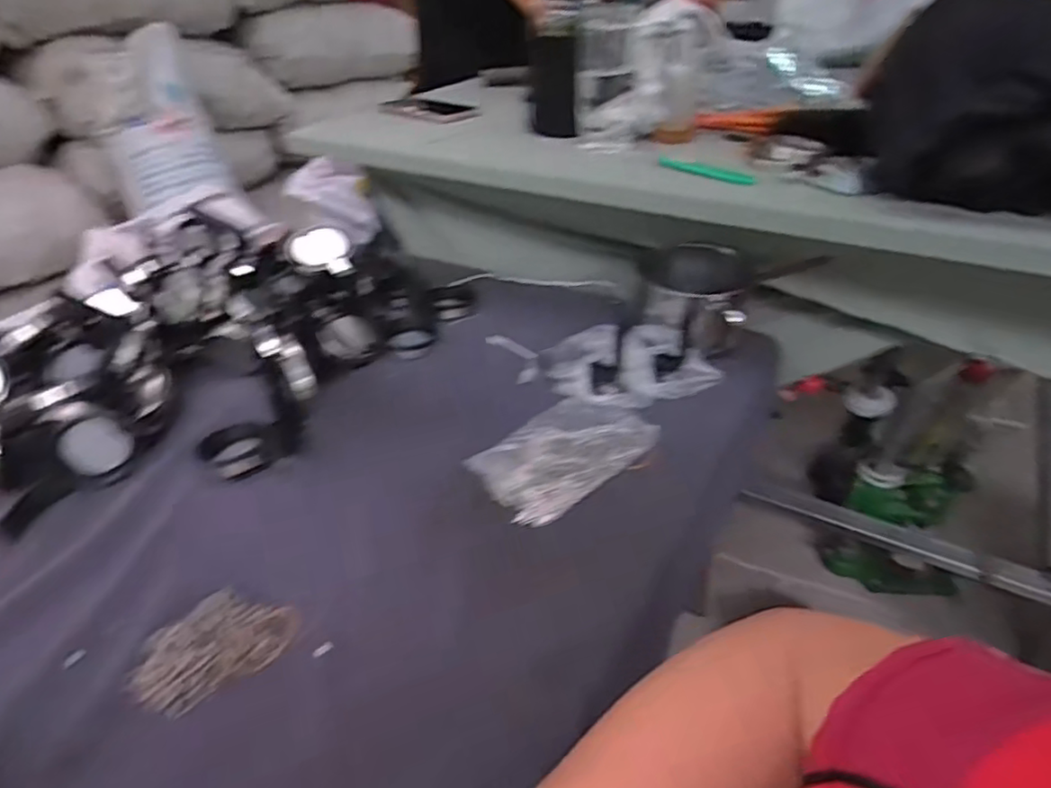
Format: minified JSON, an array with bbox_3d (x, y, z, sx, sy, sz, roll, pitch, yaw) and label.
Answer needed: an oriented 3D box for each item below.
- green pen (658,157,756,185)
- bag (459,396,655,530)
[{"bbox_3d":[0.197,-0.244,0.702,0.012,0.011,0.121,-29,44,-30],"label":"green pen"},{"bbox_3d":[0.036,0.055,0.629,0.172,0.019,0.118,-28,43,-29],"label":"bag"}]

